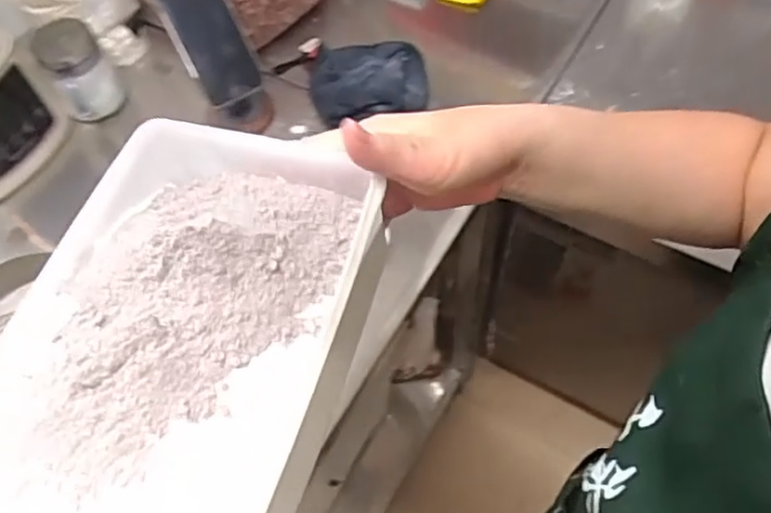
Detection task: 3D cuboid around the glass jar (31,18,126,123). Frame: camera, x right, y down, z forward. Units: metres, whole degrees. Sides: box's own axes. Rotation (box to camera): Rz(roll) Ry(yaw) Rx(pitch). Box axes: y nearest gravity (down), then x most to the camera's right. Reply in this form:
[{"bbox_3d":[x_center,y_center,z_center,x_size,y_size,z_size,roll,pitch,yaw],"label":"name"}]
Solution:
[{"bbox_3d":[-0.394,-0.235,0.835,0.075,0.110,0.078,-2,59,3],"label":"glass jar"}]

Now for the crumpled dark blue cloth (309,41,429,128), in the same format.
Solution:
[{"bbox_3d":[-0.022,-0.241,0.865,0.157,0.040,0.137,-10,59,-2],"label":"crumpled dark blue cloth"}]

